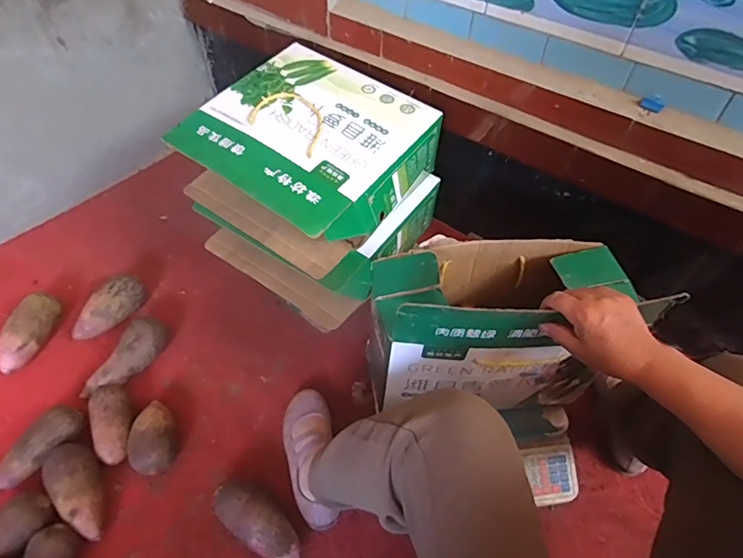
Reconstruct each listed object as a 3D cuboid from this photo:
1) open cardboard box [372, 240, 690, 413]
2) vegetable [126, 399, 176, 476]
[{"bbox_3d":[0.182,0.037,0.680,0.346,0.223,0.186,1,51,-1],"label":"open cardboard box"},{"bbox_3d":[-0.393,0.289,0.869,0.077,0.067,0.130,-18,54,-16],"label":"vegetable"}]

